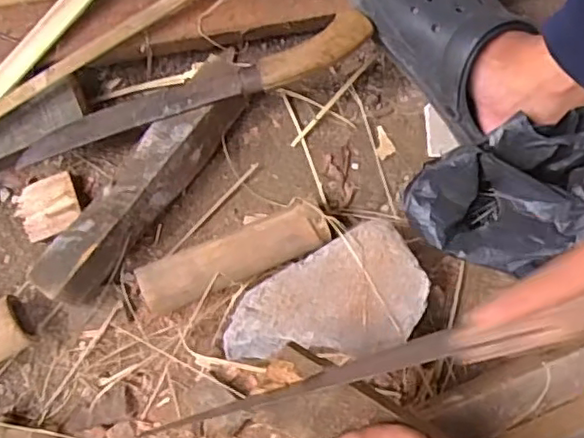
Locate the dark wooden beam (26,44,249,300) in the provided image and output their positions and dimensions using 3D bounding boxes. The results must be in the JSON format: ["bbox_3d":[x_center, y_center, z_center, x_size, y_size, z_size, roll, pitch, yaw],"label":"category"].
[{"bbox_3d":[-0.137,-0.036,0.600,0.053,0.067,0.274,36,81,7],"label":"dark wooden beam"}]

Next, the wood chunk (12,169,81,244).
[{"bbox_3d":[-0.242,-0.011,0.618,0.059,0.023,0.057,-22,79,-4],"label":"wood chunk"}]

